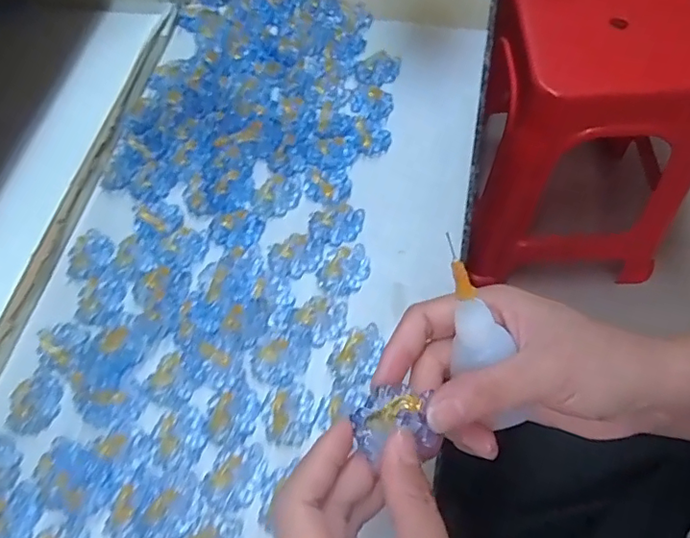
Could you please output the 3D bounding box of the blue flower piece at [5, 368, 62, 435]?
[{"bbox_3d":[-0.190,0.082,0.330,0.028,0.007,0.037,24,67,13],"label":"blue flower piece"}]

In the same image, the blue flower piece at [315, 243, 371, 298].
[{"bbox_3d":[-0.001,0.000,0.356,0.030,0.004,0.040,22,66,12],"label":"blue flower piece"}]

